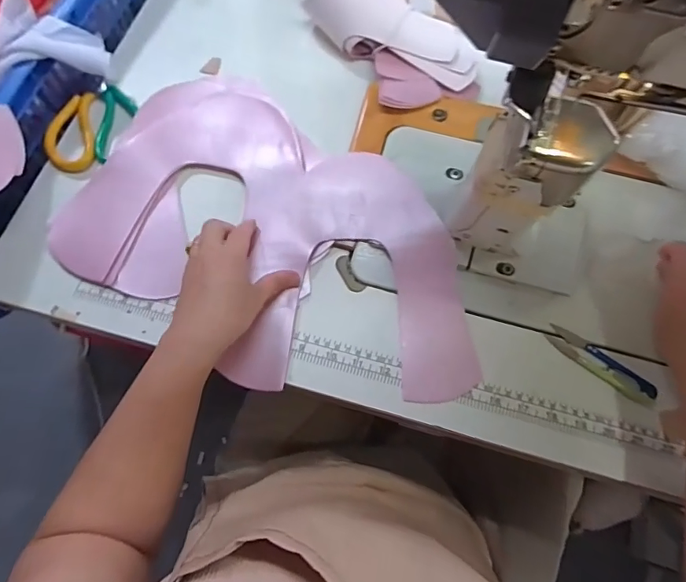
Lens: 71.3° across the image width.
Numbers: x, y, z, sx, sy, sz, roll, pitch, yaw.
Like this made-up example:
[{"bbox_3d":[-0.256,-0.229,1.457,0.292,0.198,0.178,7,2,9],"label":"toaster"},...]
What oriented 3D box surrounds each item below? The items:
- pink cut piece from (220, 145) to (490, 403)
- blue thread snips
[{"bbox_3d":[0.016,-0.025,0.461,0.218,0.027,0.241,3,71,1],"label":"pink cut piece"},{"bbox_3d":[0.239,0.068,0.444,0.101,0.015,0.025,35,74,11],"label":"blue thread snips"}]

